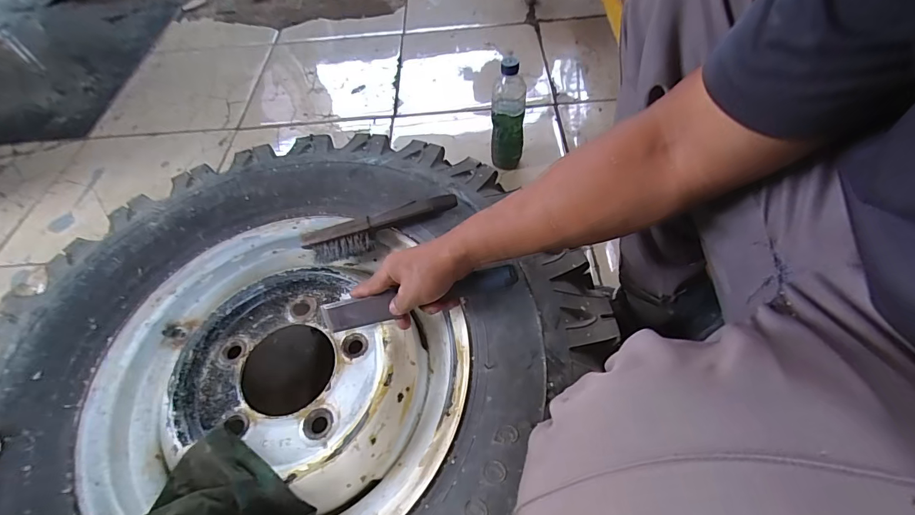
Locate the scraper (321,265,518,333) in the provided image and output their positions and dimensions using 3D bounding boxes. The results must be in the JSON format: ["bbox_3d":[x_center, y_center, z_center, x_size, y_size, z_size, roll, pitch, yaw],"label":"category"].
[{"bbox_3d":[-0.051,0.047,0.482,0.251,0.023,0.036,-15,94,19],"label":"scraper"}]

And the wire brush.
[{"bbox_3d":[-0.109,-0.040,0.558,0.222,0.030,0.039,-18,54,12],"label":"wire brush"}]

